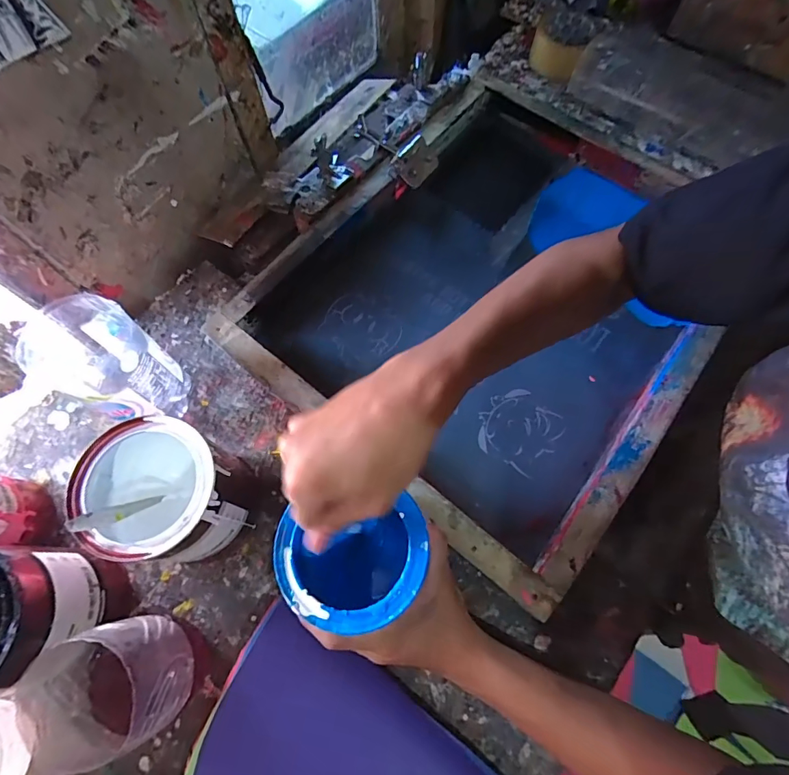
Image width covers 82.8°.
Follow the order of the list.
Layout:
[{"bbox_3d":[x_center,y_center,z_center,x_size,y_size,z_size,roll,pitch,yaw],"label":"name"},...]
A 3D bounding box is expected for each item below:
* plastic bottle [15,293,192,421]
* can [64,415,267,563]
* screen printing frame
[{"bbox_3d":[-0.267,-0.019,0.446,0.098,0.151,0.080,37,74,15],"label":"plastic bottle"},{"bbox_3d":[-0.194,0.100,0.404,0.109,0.135,0.106,-1,68,2],"label":"can"},{"bbox_3d":[0.140,-0.134,0.533,0.445,0.039,0.561,38,74,16],"label":"screen printing frame"}]

